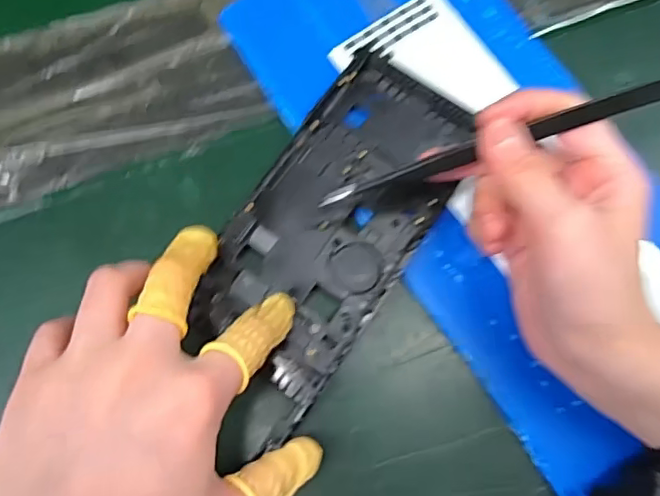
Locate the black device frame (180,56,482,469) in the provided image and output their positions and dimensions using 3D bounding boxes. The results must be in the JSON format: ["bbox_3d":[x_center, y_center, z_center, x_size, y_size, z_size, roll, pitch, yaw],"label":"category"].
[{"bbox_3d":[0.000,-0.009,0.259,0.073,0.011,0.161,34,74,8],"label":"black device frame"}]

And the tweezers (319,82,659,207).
[{"bbox_3d":[0.064,-0.042,0.244,0.143,0.016,0.009,-16,71,24],"label":"tweezers"}]

